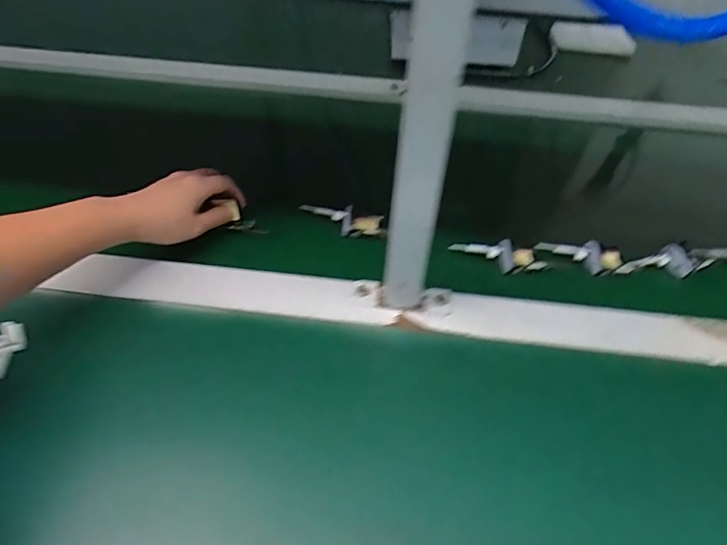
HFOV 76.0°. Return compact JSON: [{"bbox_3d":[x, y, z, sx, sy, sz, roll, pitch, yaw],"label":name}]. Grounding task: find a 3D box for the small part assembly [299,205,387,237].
[{"bbox_3d":[-0.023,-0.059,0.518,0.096,0.015,0.037,9,47,5],"label":"small part assembly"}]

